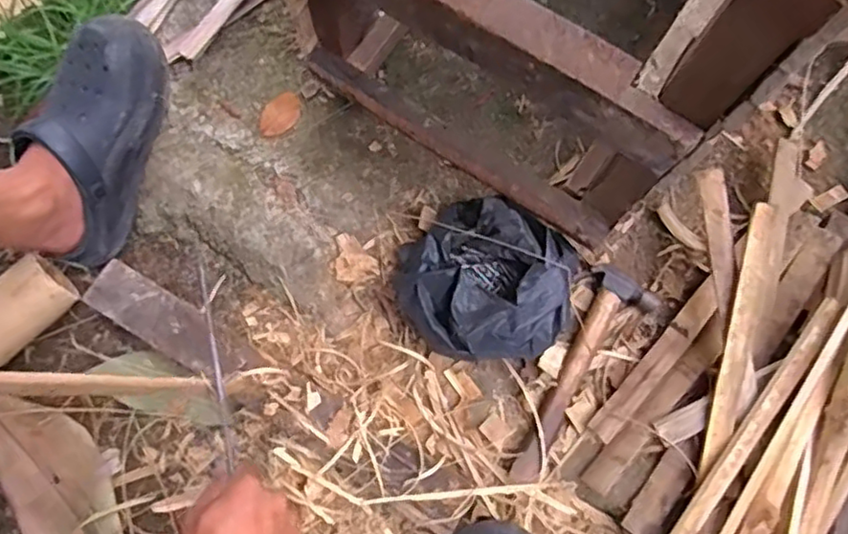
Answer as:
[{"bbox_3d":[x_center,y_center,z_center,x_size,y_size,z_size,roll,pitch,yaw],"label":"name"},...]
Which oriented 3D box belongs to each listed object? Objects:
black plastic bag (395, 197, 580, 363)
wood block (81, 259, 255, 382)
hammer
[{"bbox_3d":[0.061,0.018,0.663,0.179,0.078,0.170,35,77,8],"label":"black plastic bag"},{"bbox_3d":[-0.275,0.065,0.705,0.186,0.046,0.058,30,76,7],"label":"wood block"},{"bbox_3d":[0.157,0.113,0.667,0.068,0.021,0.243,32,76,8],"label":"hammer"}]

